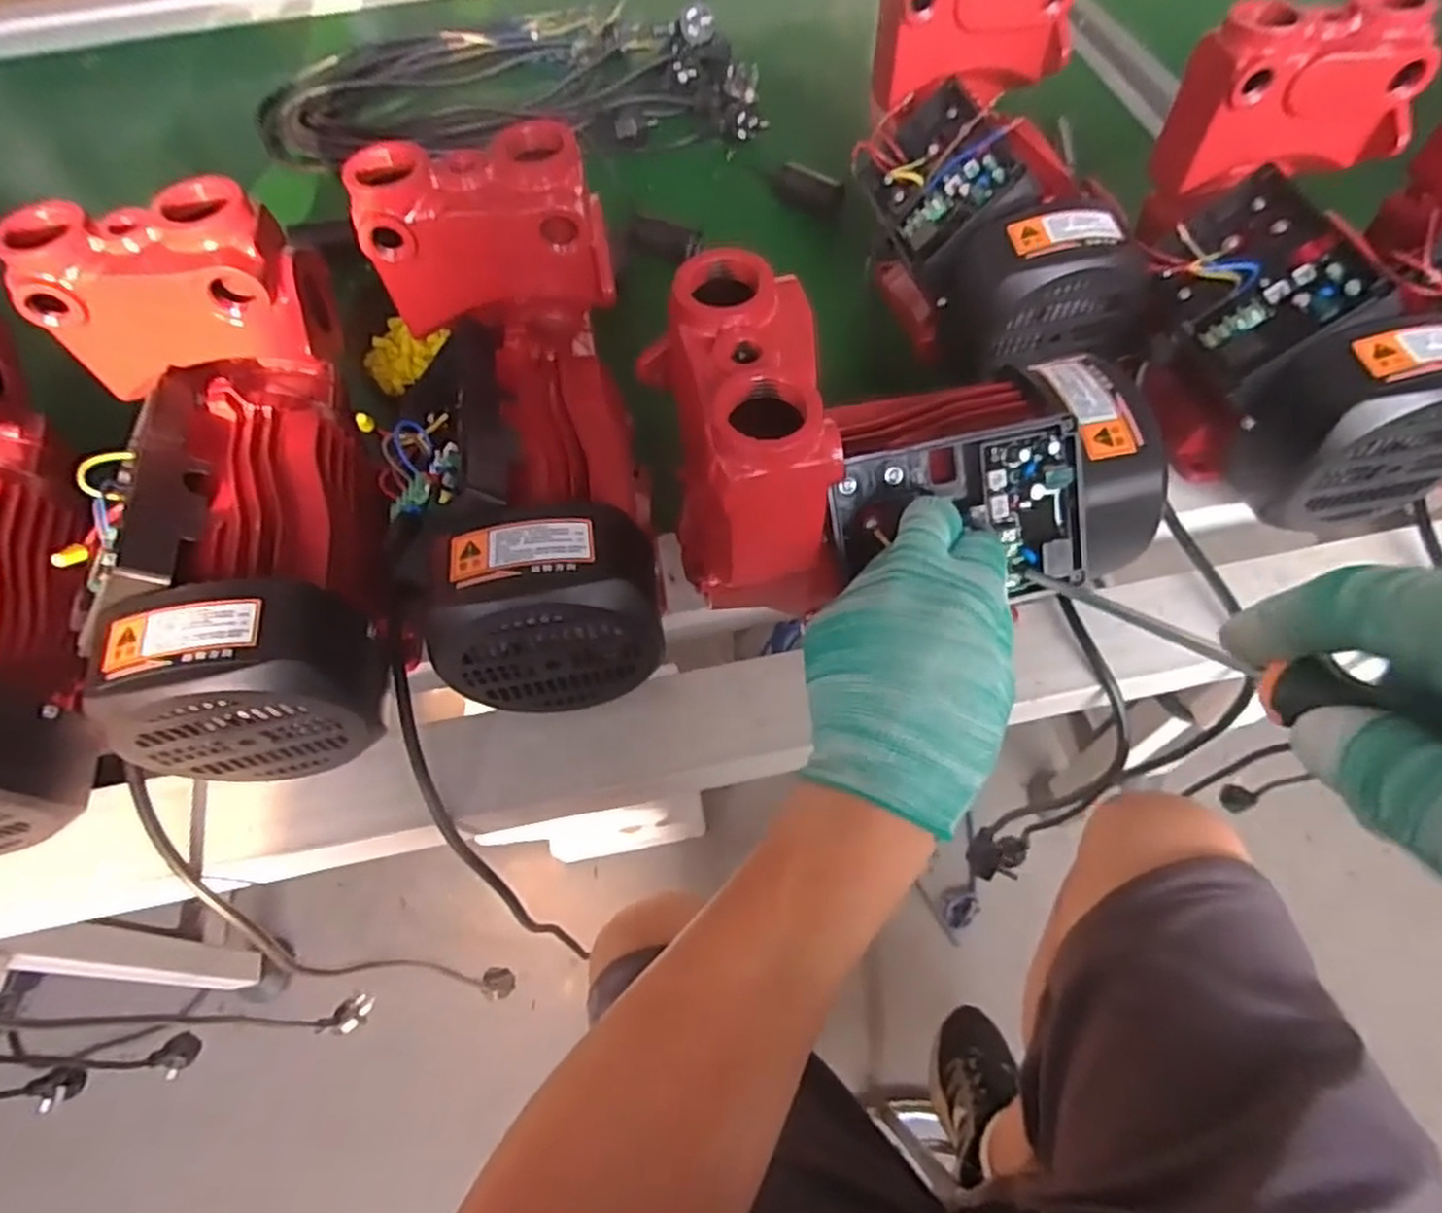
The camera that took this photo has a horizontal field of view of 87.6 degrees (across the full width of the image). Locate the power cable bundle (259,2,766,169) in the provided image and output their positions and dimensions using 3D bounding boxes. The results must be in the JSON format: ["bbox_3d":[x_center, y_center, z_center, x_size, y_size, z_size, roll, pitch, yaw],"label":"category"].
[{"bbox_3d":[-0.214,-0.541,0.764,0.487,0.046,0.279,-5,60,0],"label":"power cable bundle"}]

